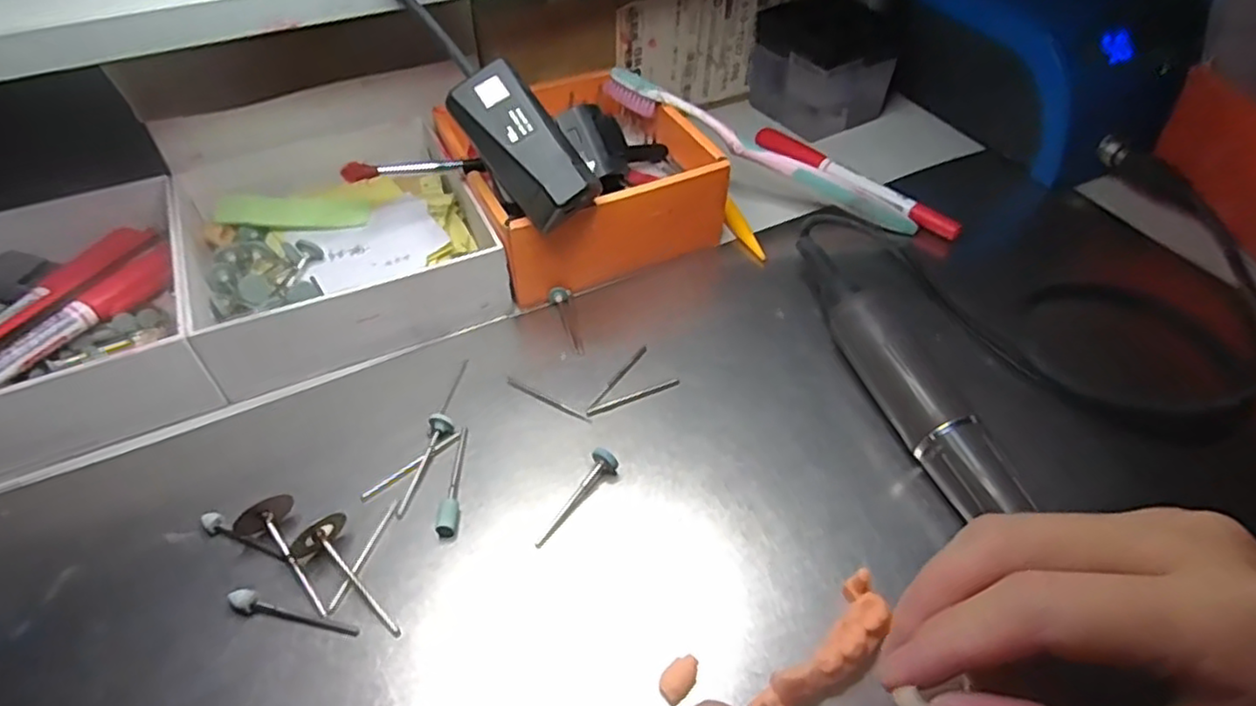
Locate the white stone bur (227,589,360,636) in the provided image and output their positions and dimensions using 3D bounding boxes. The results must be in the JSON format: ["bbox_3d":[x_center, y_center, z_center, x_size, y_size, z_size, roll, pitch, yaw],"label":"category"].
[{"bbox_3d":[-0.111,0.087,0.225,0.045,0.005,0.007,12,51,9],"label":"white stone bur"}]

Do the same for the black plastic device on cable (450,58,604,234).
[{"bbox_3d":[-0.043,-0.087,0.284,0.031,0.025,0.071,-36,86,-27],"label":"black plastic device on cable"}]

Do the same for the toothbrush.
[{"bbox_3d":[0.074,-0.109,0.371,0.183,0.014,0.016,26,52,-2],"label":"toothbrush"}]

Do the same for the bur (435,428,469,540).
[{"bbox_3d":[-0.066,0.047,0.259,0.006,0.007,0.049,0,50,0],"label":"bur"}]

